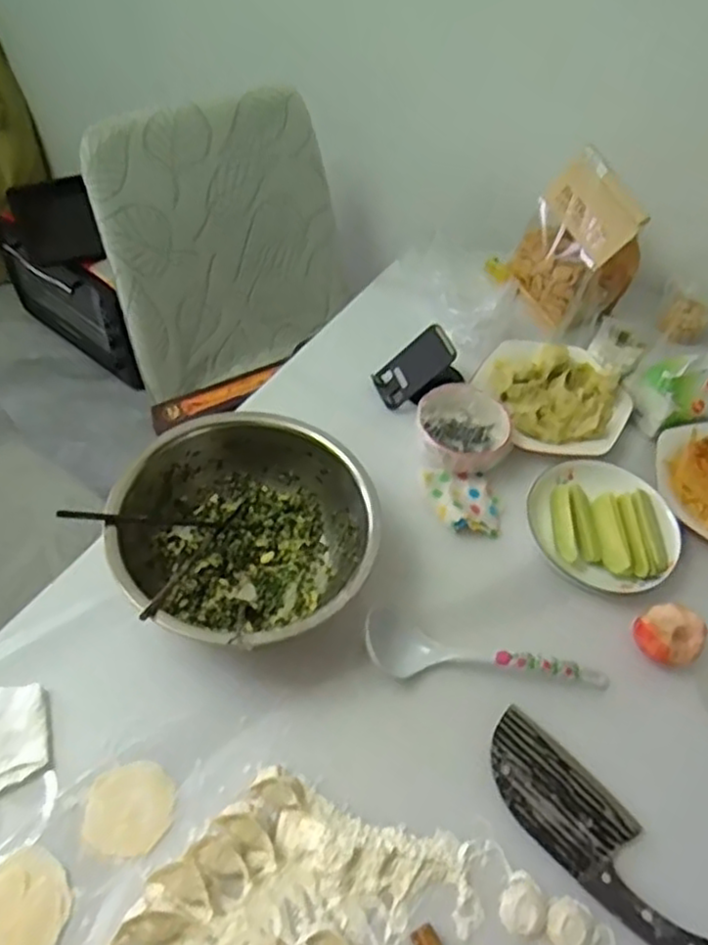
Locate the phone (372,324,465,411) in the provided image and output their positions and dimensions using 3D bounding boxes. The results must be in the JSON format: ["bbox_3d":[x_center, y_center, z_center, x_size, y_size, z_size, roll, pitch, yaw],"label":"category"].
[{"bbox_3d":[0.092,-0.136,0.926,0.112,0.081,0.080,-15,57,-16],"label":"phone"}]

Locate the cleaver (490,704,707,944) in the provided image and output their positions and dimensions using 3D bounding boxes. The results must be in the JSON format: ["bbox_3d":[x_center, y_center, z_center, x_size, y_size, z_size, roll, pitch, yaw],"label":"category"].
[{"bbox_3d":[0.217,0.324,0.637,0.085,0.016,0.239,-34,64,-26],"label":"cleaver"}]

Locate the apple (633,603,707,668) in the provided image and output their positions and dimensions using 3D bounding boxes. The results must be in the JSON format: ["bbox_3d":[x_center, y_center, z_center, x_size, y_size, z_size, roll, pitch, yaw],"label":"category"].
[{"bbox_3d":[0.330,0.175,0.748,0.068,0.044,0.065,3,54,-4],"label":"apple"}]

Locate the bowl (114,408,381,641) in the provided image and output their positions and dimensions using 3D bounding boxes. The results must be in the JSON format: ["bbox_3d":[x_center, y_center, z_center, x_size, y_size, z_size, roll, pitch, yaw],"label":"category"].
[{"bbox_3d":[-0.111,0.066,0.732,0.245,0.099,0.254,3,54,-4],"label":"bowl"}]

